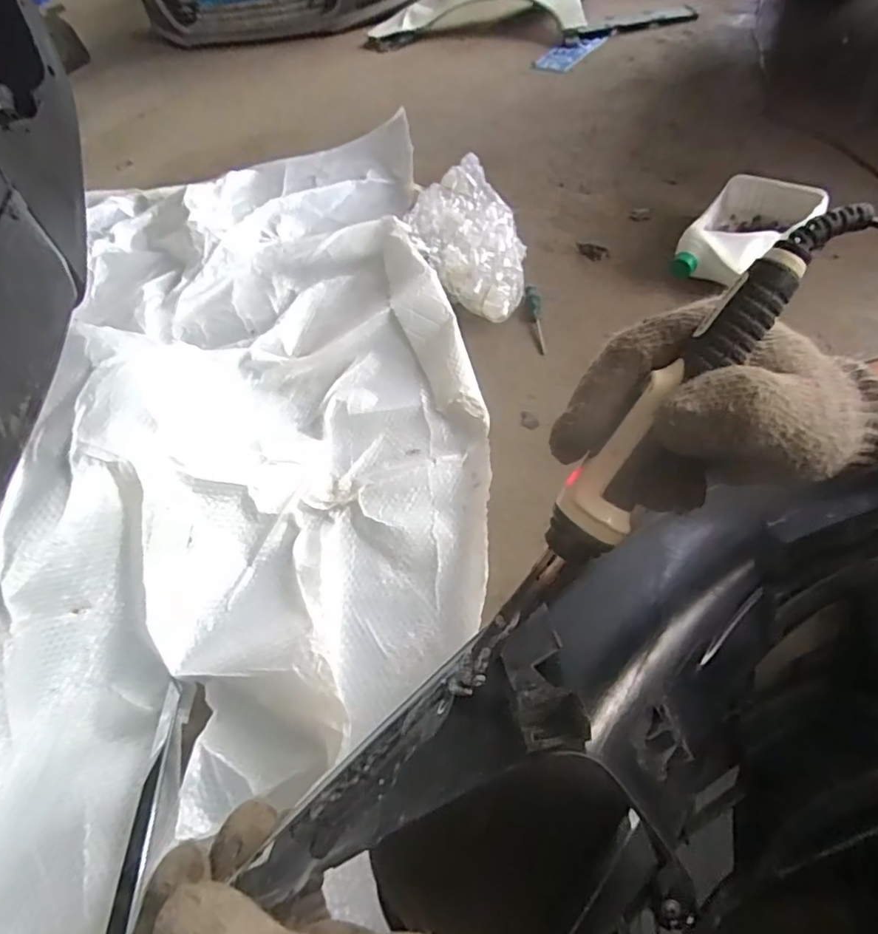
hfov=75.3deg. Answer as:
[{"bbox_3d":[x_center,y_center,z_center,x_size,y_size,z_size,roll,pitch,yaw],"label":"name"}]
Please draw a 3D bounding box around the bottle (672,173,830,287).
[{"bbox_3d":[0.660,-0.494,1.210,0.216,0.129,0.306,29,63,28],"label":"bottle"}]

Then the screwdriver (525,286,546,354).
[{"bbox_3d":[0.202,-0.313,1.185,0.031,0.020,0.180,-5,65,1],"label":"screwdriver"}]

